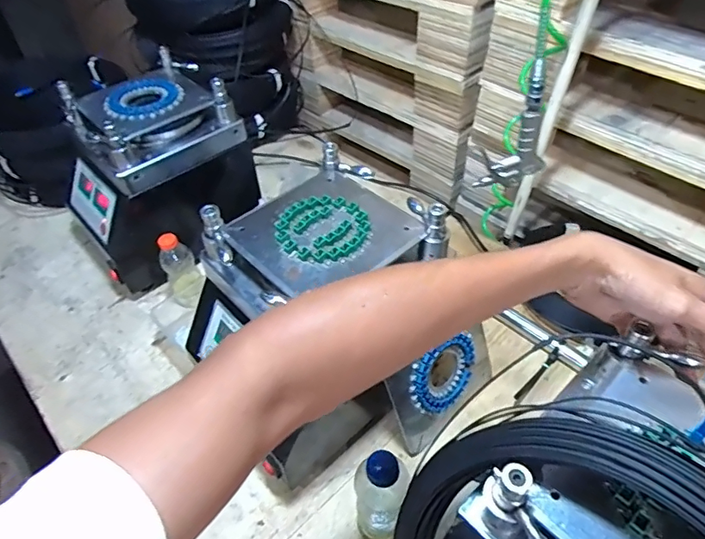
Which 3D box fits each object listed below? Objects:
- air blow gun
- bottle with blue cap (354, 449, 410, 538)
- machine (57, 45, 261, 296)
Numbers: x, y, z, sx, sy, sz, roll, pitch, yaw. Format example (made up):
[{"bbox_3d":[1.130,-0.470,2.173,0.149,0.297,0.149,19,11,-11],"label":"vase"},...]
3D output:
[{"bbox_3d":[0.213,-0.180,0.629,0.088,0.167,0.020,-2,47,2],"label":"air blow gun"},{"bbox_3d":[0.030,0.242,0.522,0.054,0.158,0.052,-2,47,2],"label":"bottle with blue cap"},{"bbox_3d":[-0.335,-0.163,0.842,0.294,0.271,0.203,-37,54,-26],"label":"machine"}]

